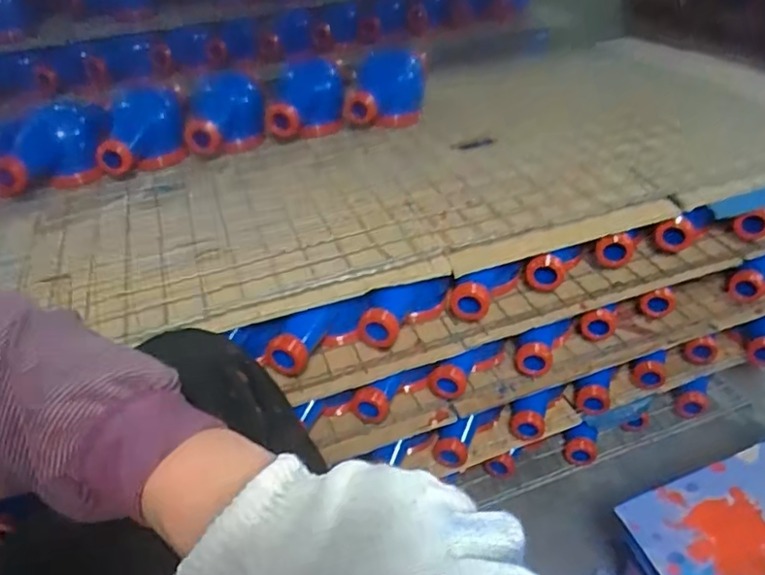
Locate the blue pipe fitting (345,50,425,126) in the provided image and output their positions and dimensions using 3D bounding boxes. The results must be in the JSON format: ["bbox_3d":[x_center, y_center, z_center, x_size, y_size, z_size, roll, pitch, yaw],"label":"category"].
[{"bbox_3d":[0.005,-0.262,0.853,0.086,0.101,0.148,3,38,11],"label":"blue pipe fitting"}]

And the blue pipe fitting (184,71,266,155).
[{"bbox_3d":[-0.222,-0.244,0.876,0.104,0.085,0.100,-8,37,-3],"label":"blue pipe fitting"}]

